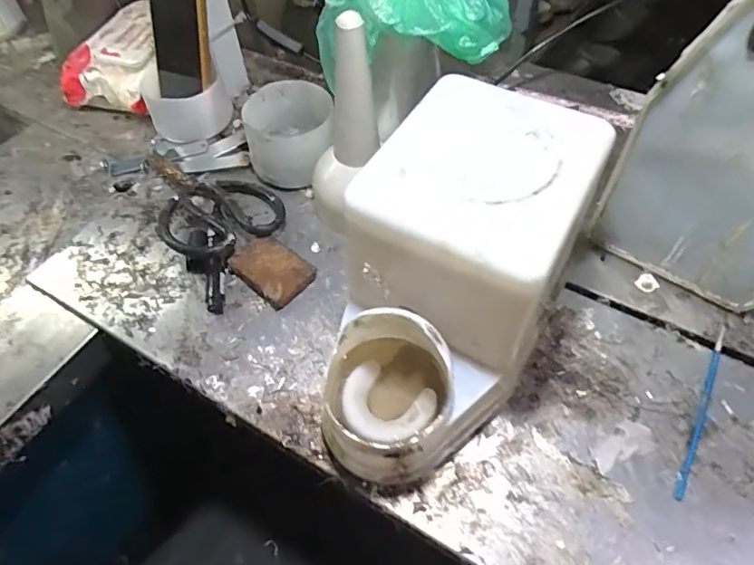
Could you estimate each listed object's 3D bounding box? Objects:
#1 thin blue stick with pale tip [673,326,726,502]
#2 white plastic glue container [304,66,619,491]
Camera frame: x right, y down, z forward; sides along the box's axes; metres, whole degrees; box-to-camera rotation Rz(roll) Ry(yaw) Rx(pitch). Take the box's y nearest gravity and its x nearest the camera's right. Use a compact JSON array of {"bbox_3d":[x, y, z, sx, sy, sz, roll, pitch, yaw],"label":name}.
[{"bbox_3d":[0.241,0.091,0.391,0.006,0.004,0.150,25,61,19],"label":"thin blue stick with pale tip"},{"bbox_3d":[0.041,0.007,0.370,0.132,0.160,0.238,29,62,21],"label":"white plastic glue container"}]

